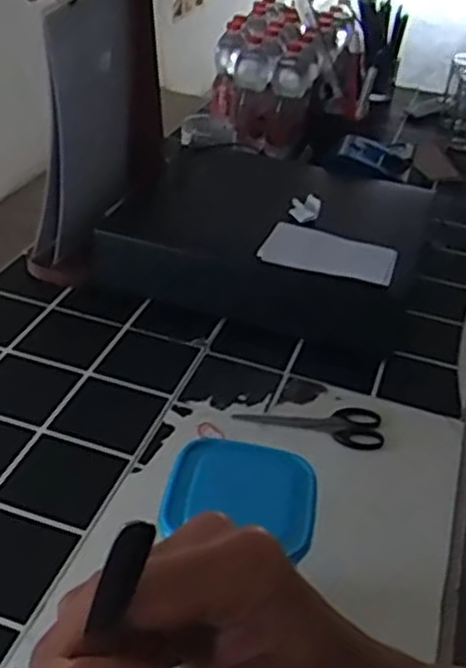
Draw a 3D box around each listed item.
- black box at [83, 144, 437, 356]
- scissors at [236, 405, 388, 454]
[{"bbox_3d":[0.060,-0.138,1.026,0.370,0.104,0.327,15,35,13],"label":"black box"},{"bbox_3d":[0.080,0.085,0.799,0.149,0.008,0.063,11,35,8],"label":"scissors"}]

